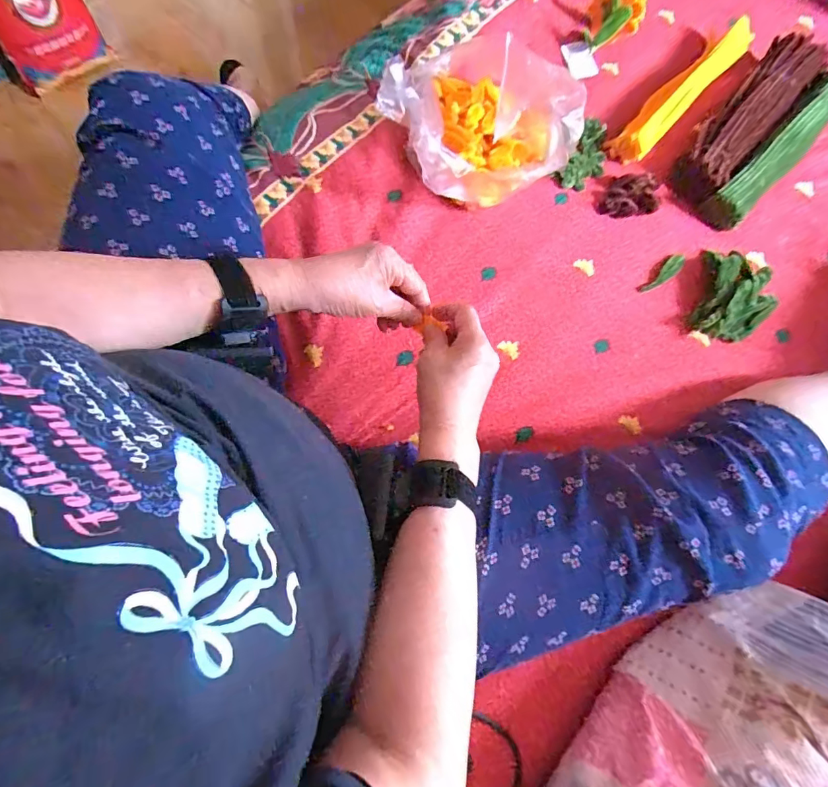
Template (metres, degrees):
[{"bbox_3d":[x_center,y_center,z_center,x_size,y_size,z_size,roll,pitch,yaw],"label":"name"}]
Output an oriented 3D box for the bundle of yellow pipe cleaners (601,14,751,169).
[{"bbox_3d":[0.373,-0.424,0.640,0.051,0.038,0.296,42,77,10],"label":"bundle of yellow pipe cleaners"}]

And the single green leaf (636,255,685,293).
[{"bbox_3d":[0.315,-0.150,0.579,0.081,0.004,0.020,-42,79,-13],"label":"single green leaf"}]

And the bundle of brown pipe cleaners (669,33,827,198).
[{"bbox_3d":[0.453,-0.380,0.630,0.079,0.044,0.308,42,77,10],"label":"bundle of brown pipe cleaners"}]

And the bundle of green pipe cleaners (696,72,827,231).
[{"bbox_3d":[0.494,-0.332,0.618,0.057,0.047,0.304,44,77,10],"label":"bundle of green pipe cleaners"}]

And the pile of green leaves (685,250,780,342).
[{"bbox_3d":[0.395,-0.115,0.558,0.089,0.033,0.113,24,74,5],"label":"pile of green leaves"}]

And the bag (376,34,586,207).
[{"bbox_3d":[0.067,-0.309,0.537,0.189,0.156,0.179,-33,78,-13],"label":"bag"}]

